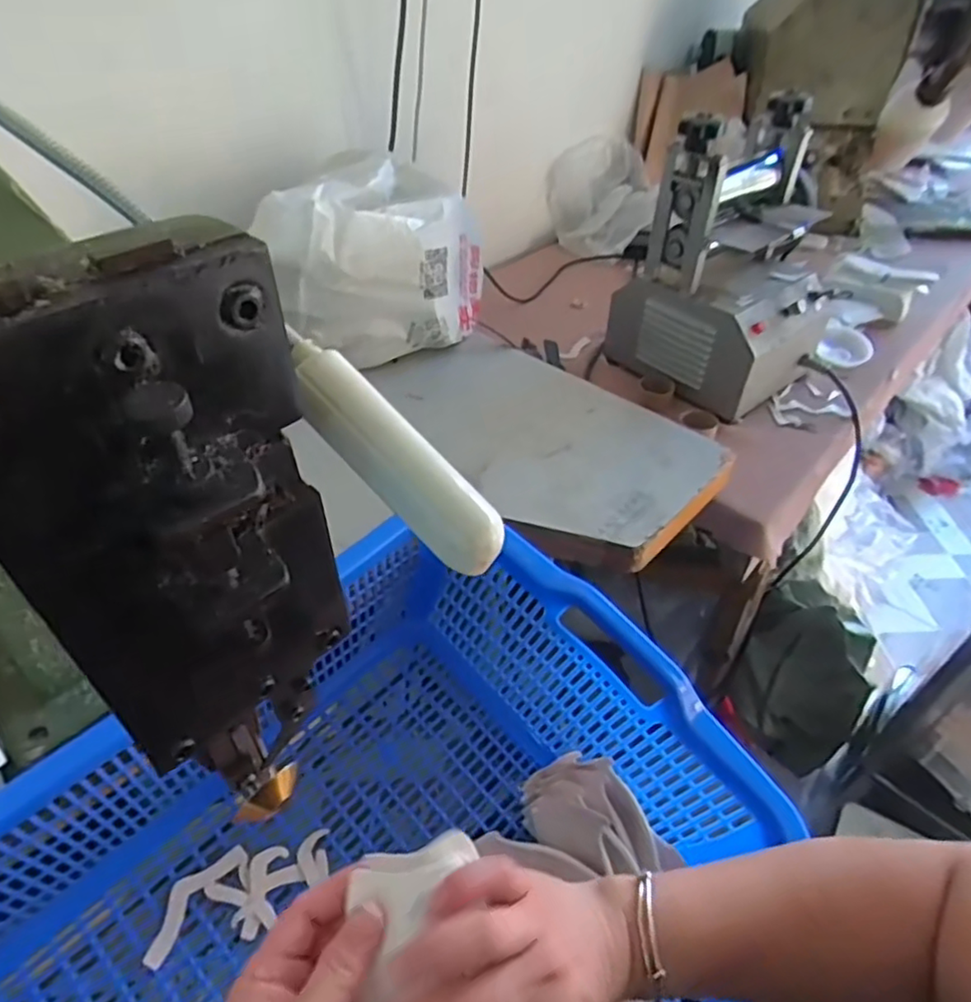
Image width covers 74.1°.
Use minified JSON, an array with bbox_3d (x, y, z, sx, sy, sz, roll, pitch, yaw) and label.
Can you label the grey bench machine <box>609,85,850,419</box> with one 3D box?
[{"bbox_3d":[0.295,-0.283,0.759,0.189,0.271,0.195,-29,51,-28],"label":"grey bench machine"}]

